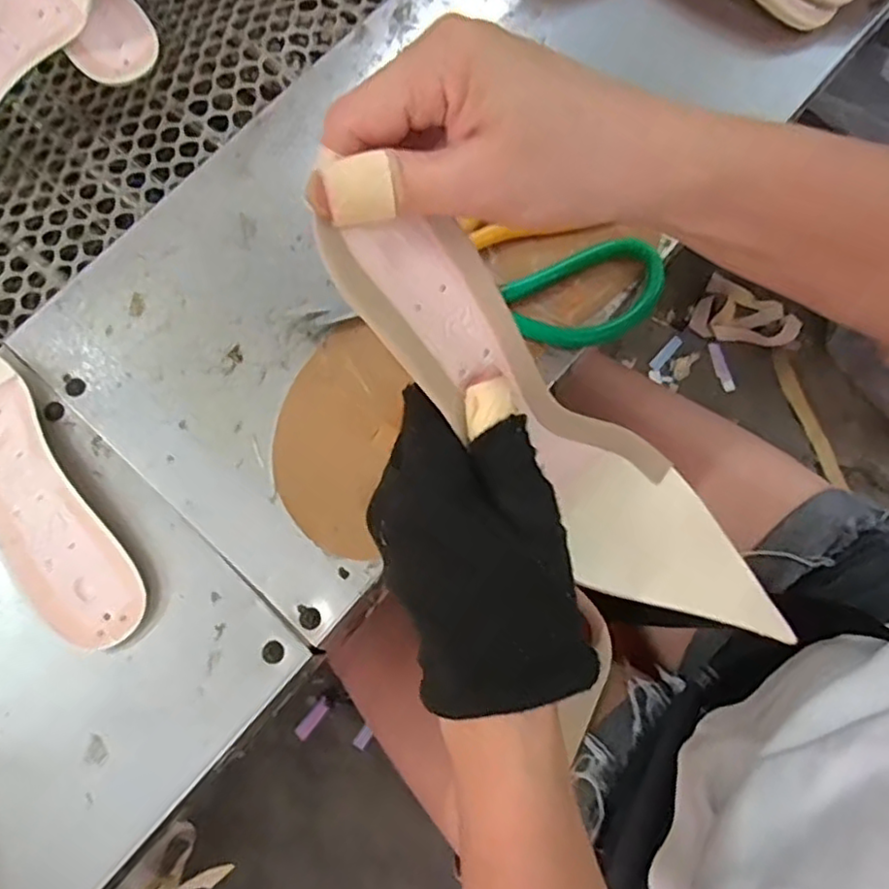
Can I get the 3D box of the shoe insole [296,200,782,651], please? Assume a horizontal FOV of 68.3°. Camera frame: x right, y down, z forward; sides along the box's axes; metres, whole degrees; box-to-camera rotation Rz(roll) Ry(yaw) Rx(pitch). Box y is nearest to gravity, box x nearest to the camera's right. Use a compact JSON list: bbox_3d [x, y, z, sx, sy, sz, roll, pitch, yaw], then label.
[{"bbox_3d":[0.043,-0.003,0.247,0.216,0.041,0.056,43,79,-15],"label":"shoe insole"}]

